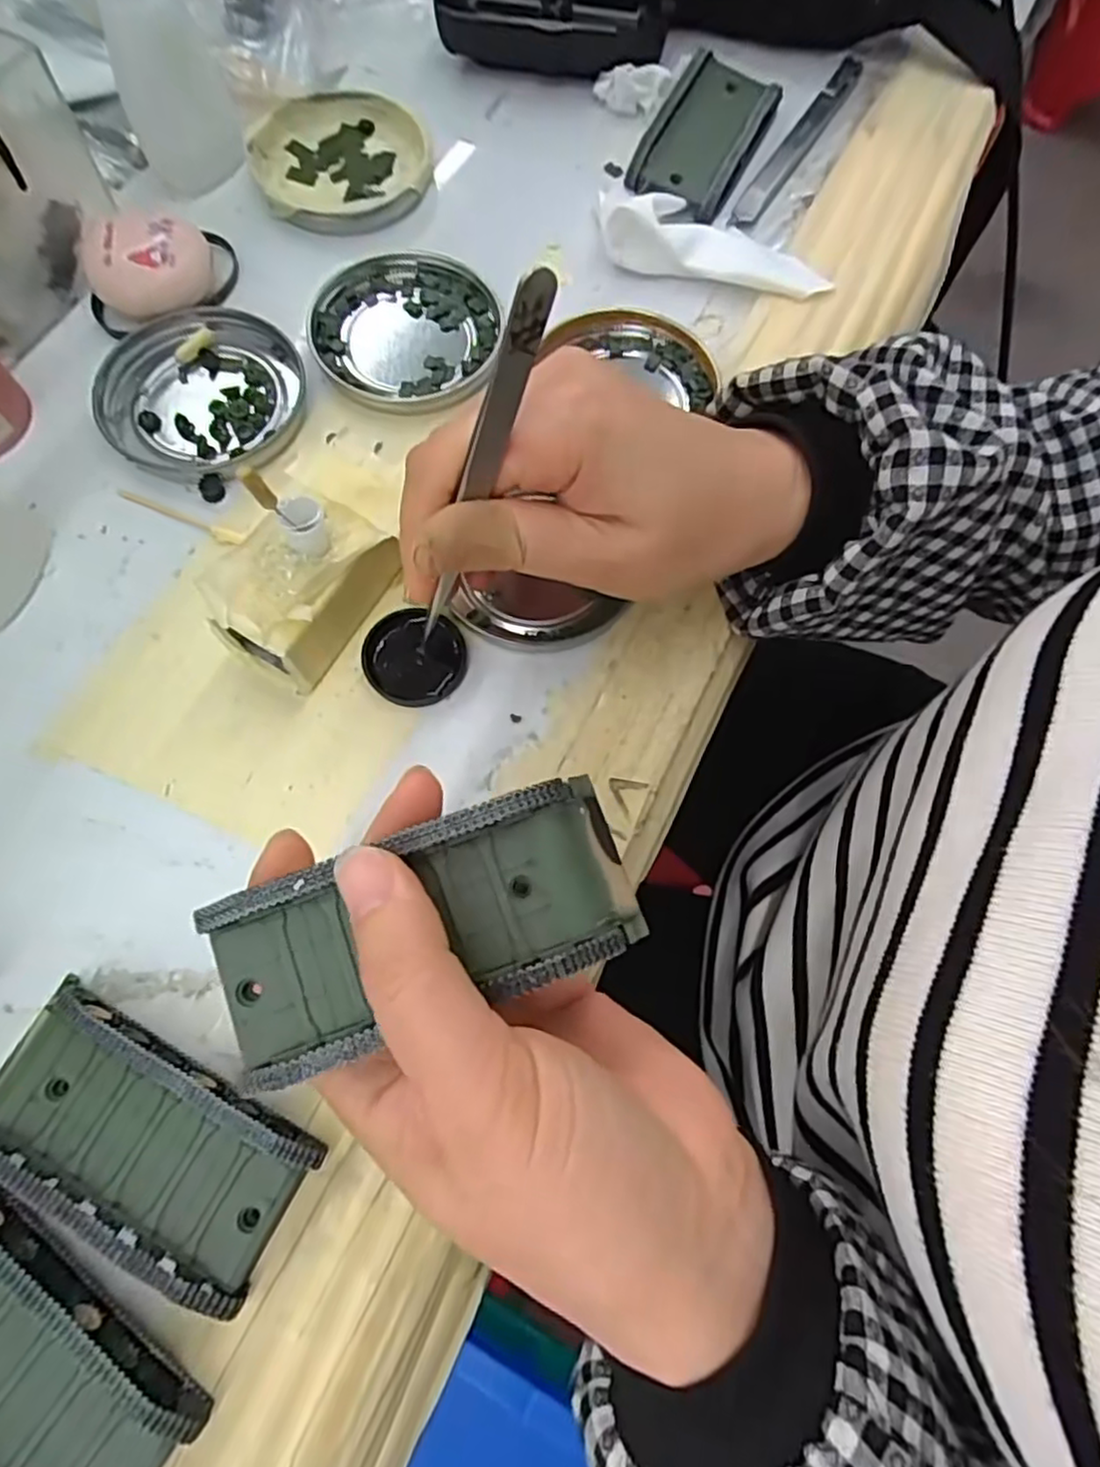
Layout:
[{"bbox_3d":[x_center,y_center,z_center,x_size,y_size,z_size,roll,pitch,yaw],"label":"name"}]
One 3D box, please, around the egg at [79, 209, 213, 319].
[{"bbox_3d":[-0.163,-0.192,0.289,0.044,0.026,0.037,0,72,-2],"label":"egg"}]

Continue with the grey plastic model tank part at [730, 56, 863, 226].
[{"bbox_3d":[0.123,-0.291,0.346,0.011,0.005,0.137,30,74,8],"label":"grey plastic model tank part"}]

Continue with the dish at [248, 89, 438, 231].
[{"bbox_3d":[-0.095,-0.265,0.326,0.079,0.015,0.071,-25,75,-9],"label":"dish"}]

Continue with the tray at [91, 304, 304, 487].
[{"bbox_3d":[-0.143,-0.137,0.284,0.079,0.008,0.075,0,72,-2],"label":"tray"}]

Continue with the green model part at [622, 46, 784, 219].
[{"bbox_3d":[0.074,-0.282,0.332,0.045,0.019,0.087,27,73,7],"label":"green model part"}]

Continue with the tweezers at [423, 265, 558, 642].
[{"bbox_3d":[-0.021,-0.068,0.197,0.011,0.123,0.007,-24,73,-30],"label":"tweezers"}]

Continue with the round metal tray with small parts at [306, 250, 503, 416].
[{"bbox_3d":[-0.061,-0.169,0.299,0.076,0.009,0.078,0,72,-2],"label":"round metal tray with small parts"}]

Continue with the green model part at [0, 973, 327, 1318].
[{"bbox_3d":[-0.114,0.111,0.197,0.094,0.022,0.044,27,73,7],"label":"green model part"}]

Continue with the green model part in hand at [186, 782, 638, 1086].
[{"bbox_3d":[-0.027,0.044,0.164,0.096,0.020,0.042,-19,74,-6],"label":"green model part in hand"}]

